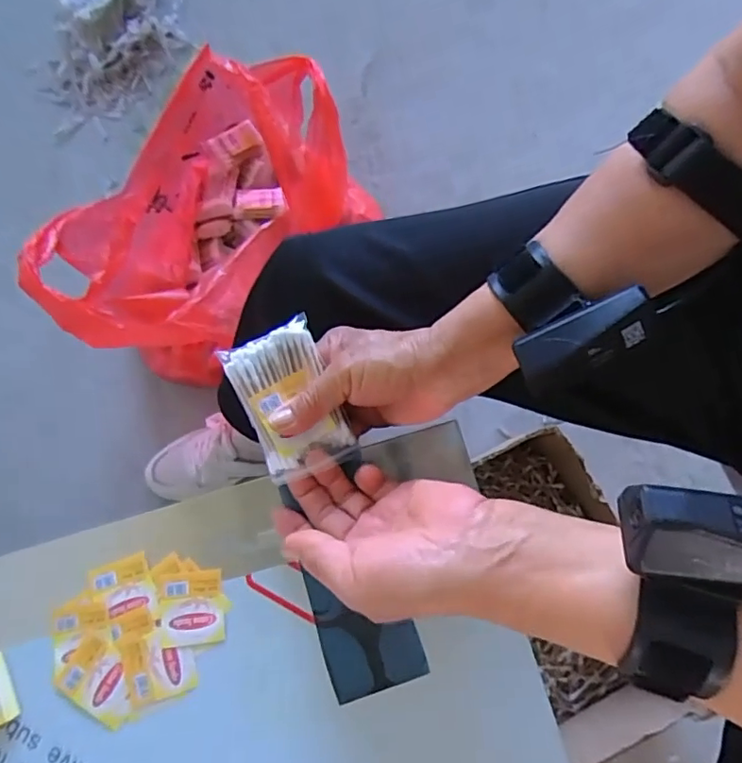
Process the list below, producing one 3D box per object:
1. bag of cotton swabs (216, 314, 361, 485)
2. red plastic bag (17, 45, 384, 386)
[{"bbox_3d":[-0.052,0.011,0.354,0.058,0.021,0.089,-24,78,-6],"label":"bag of cotton swabs"},{"bbox_3d":[-0.221,-0.215,0.742,0.309,0.227,0.418,38,83,8],"label":"red plastic bag"}]

